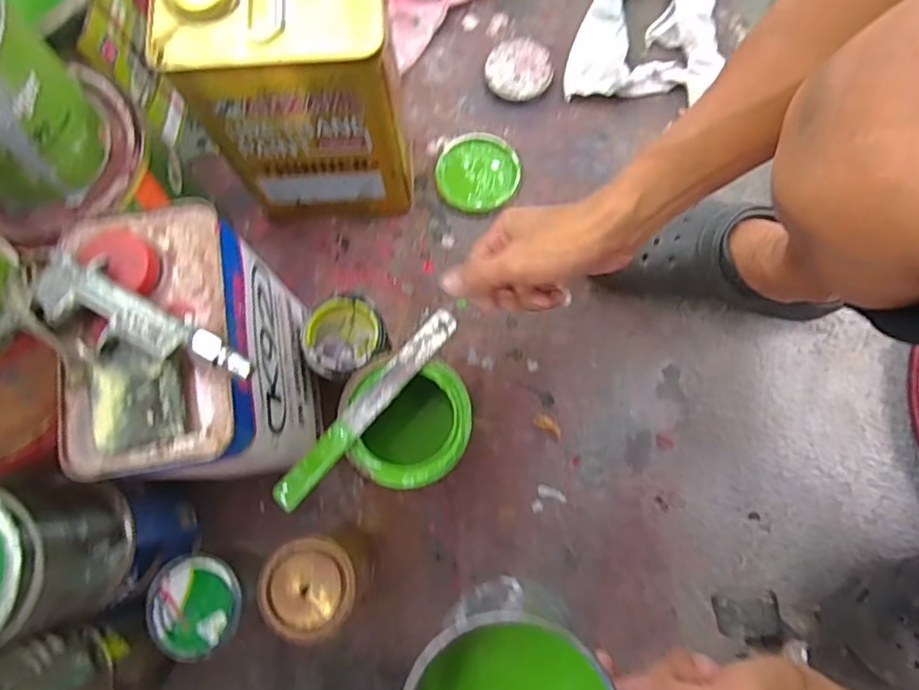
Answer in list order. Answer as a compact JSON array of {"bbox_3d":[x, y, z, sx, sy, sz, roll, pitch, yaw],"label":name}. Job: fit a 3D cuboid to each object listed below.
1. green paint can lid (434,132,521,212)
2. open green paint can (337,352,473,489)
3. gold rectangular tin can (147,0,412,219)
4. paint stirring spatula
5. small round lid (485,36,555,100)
[{"bbox_3d":[0.021,-0.195,0.648,0.089,0.020,0.090,0,78,1],"label":"green paint can lid"},{"bbox_3d":[-0.044,0.078,0.529,0.104,0.134,0.098,0,78,1],"label":"open green paint can"},{"bbox_3d":[-0.139,-0.224,0.521,0.163,0.223,0.111,-2,78,0],"label":"gold rectangular tin can"},{"bbox_3d":[-0.073,0.050,0.467,0.022,0.007,0.198,41,82,9],"label":"paint stirring spatula"},{"bbox_3d":[0.069,-0.323,0.679,0.076,0.014,0.075,0,78,1],"label":"small round lid"}]

